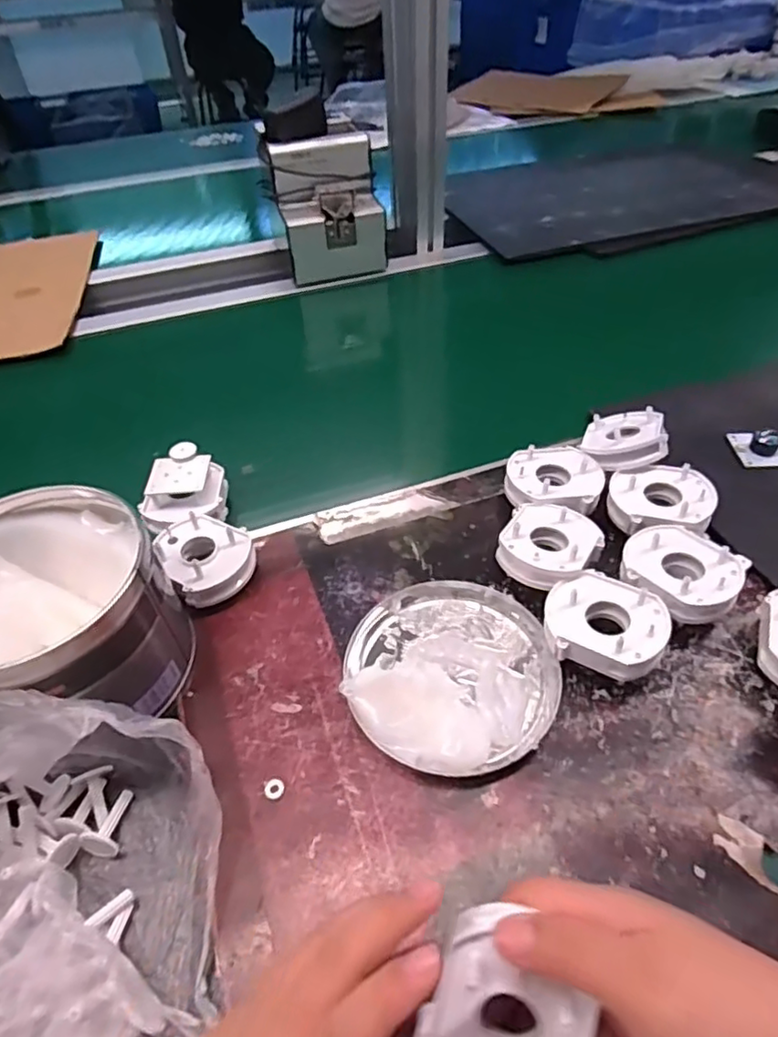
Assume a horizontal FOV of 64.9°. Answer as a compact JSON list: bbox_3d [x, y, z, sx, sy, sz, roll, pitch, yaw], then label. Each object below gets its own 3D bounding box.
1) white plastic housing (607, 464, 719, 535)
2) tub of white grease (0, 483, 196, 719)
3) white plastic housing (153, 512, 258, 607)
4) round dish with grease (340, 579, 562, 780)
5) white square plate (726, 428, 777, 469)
[{"bbox_3d":[0.196,-0.012,0.444,0.068,0.025,0.055,4,46,7],"label":"white plastic housing"},{"bbox_3d":[-0.193,0.062,0.362,0.122,0.105,0.123,-2,46,2],"label":"tub of white grease"},{"bbox_3d":[-0.128,0.029,0.438,0.059,0.038,0.066,-30,51,-24],"label":"white plastic housing"},{"bbox_3d":[0.038,0.089,0.374,0.126,0.027,0.127,-2,46,2],"label":"round dish with grease"},{"bbox_3d":[0.311,-0.061,0.502,0.049,0.018,0.049,3,46,6],"label":"white square plate"}]

